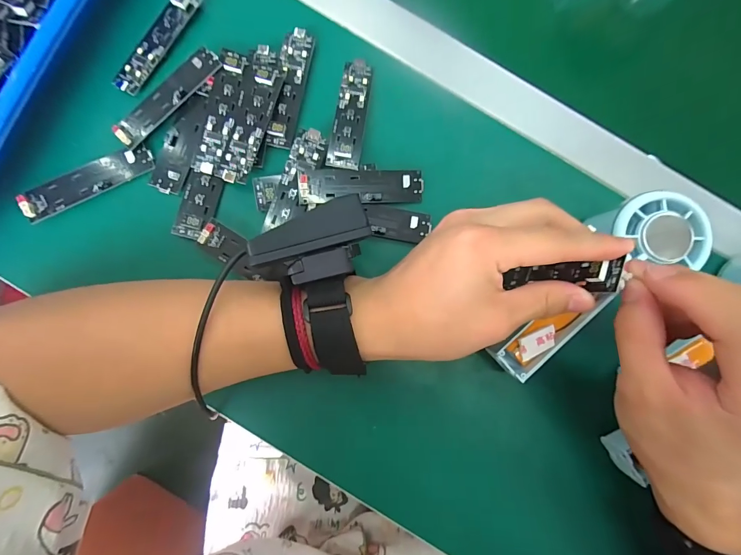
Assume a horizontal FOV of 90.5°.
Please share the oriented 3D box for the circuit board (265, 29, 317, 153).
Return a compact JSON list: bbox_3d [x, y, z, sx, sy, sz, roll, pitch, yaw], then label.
[{"bbox_3d":[-0.062,-0.144,0.278,0.022,0.009,0.091,12,84,-1],"label":"circuit board"}]

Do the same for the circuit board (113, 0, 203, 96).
[{"bbox_3d":[-0.162,-0.181,0.277,0.020,0.006,0.092,30,84,1],"label":"circuit board"}]

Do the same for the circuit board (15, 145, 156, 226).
[{"bbox_3d":[-0.203,-0.070,0.262,0.091,0.007,0.022,-29,86,-4],"label":"circuit board"}]

